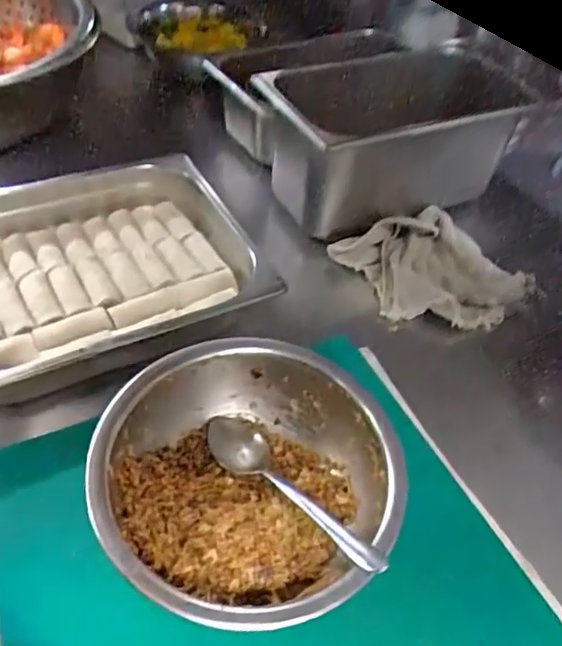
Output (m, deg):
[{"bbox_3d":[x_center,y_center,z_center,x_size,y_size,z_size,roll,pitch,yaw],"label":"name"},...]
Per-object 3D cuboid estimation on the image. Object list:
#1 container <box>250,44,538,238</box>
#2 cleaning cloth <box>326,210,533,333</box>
[{"bbox_3d":[0.125,-0.227,0.731,0.278,0.132,0.164,-17,52,-21],"label":"container"},{"bbox_3d":[0.177,-0.063,0.679,0.174,0.040,0.169,-21,54,-24],"label":"cleaning cloth"}]

